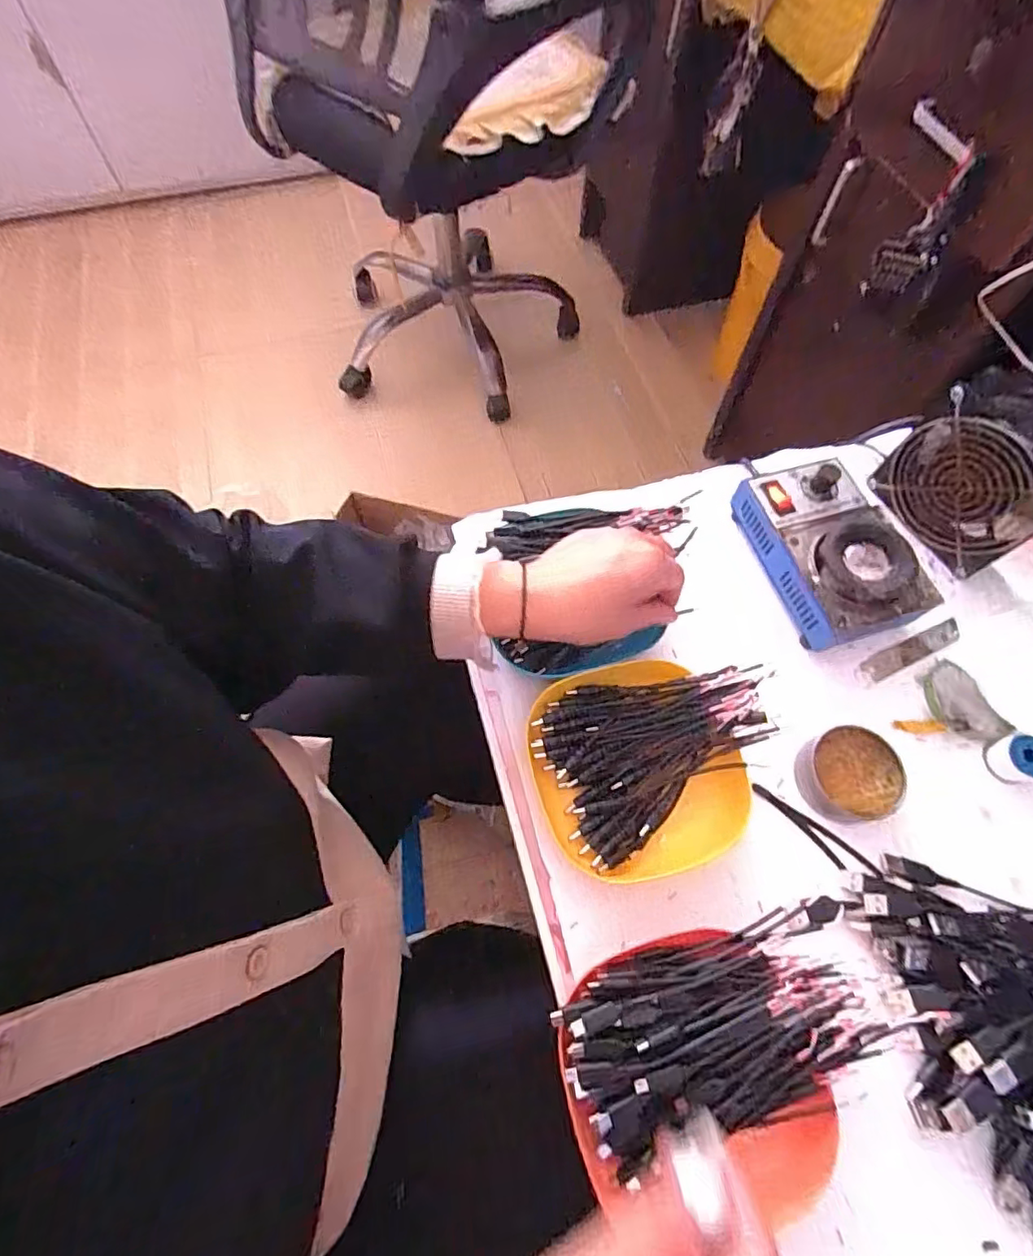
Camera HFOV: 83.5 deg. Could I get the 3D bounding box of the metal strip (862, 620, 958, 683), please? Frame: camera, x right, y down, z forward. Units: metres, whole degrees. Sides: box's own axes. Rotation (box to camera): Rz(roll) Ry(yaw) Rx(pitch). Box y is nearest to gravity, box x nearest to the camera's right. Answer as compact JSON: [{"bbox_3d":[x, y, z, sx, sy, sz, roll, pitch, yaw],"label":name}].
[{"bbox_3d":[0.316,0.018,0.462,0.091,0.004,0.019,-23,68,-11],"label":"metal strip"}]

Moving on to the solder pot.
[{"bbox_3d":[0.248,-0.065,0.464,0.100,0.058,0.153,-20,67,-9],"label":"solder pot"}]

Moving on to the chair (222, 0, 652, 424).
[{"bbox_3d":[-0.144,-0.862,0.918,0.548,0.901,0.567,0,66,0],"label":"chair"}]

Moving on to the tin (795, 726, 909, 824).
[{"bbox_3d":[0.234,0.103,0.406,0.066,0.022,0.061,0,66,0],"label":"tin"}]

